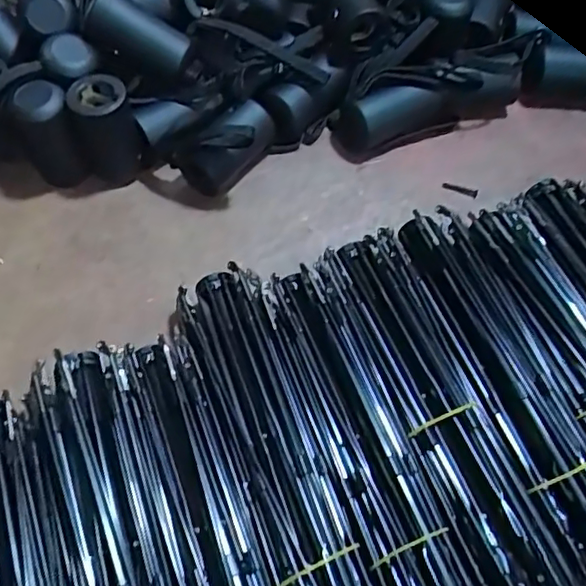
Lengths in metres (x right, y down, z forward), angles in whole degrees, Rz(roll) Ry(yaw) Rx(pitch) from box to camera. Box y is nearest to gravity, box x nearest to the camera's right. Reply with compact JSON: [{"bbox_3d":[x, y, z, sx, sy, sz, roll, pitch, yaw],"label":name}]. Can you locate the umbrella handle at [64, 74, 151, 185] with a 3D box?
[{"bbox_3d":[-0.111,-0.096,0.369,0.036,0.063,0.030,-24,62,-14],"label":"umbrella handle"}]

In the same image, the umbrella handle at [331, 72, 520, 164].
[{"bbox_3d":[0.083,-0.123,0.397,0.118,0.038,0.036,-21,61,-12],"label":"umbrella handle"}]

